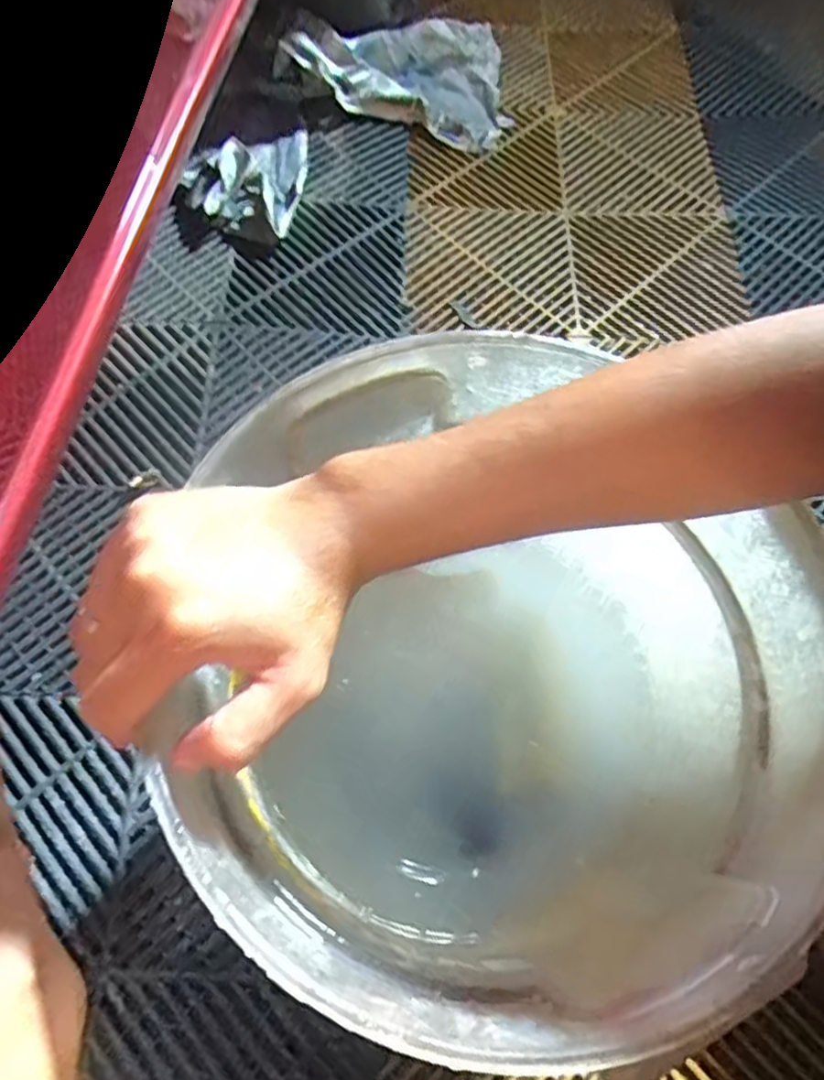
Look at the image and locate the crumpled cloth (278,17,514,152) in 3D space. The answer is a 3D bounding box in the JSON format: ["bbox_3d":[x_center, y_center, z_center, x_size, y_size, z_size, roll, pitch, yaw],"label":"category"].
[{"bbox_3d":[0.001,-0.615,0.869,0.258,0.115,0.182,11,65,2],"label":"crumpled cloth"}]

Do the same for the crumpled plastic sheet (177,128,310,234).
[{"bbox_3d":[-0.191,-0.432,0.791,0.125,0.051,0.153,8,65,1],"label":"crumpled plastic sheet"}]

